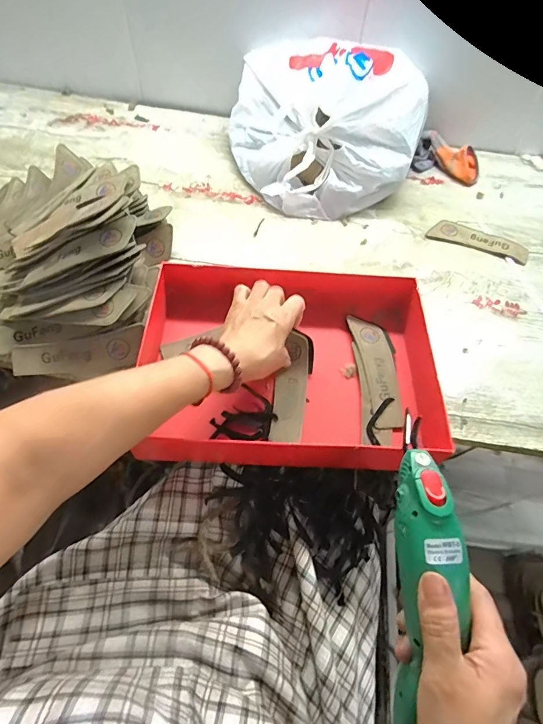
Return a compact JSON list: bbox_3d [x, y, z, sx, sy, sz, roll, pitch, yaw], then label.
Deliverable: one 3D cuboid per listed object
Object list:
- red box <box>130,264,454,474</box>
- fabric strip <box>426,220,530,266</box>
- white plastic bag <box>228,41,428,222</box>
[{"bbox_3d":[0.022,-0.002,0.491,0.327,0.077,0.230,4,57,-1],"label":"red box"},{"bbox_3d":[0.329,-0.193,0.654,0.153,0.006,0.046,19,58,9],"label":"fabric strip"},{"bbox_3d":[0.077,-0.373,0.654,0.307,0.172,0.223,11,57,4],"label":"white plastic bag"}]

